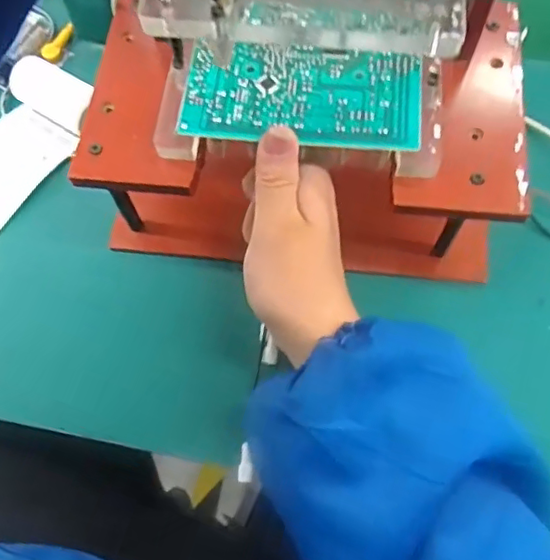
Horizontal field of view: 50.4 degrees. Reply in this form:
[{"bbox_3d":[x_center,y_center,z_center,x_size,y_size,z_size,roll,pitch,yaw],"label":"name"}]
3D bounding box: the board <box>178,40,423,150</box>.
[{"bbox_3d":[0.015,-0.101,0.318,0.125,0.007,0.060,4,67,4],"label":"board"}]

